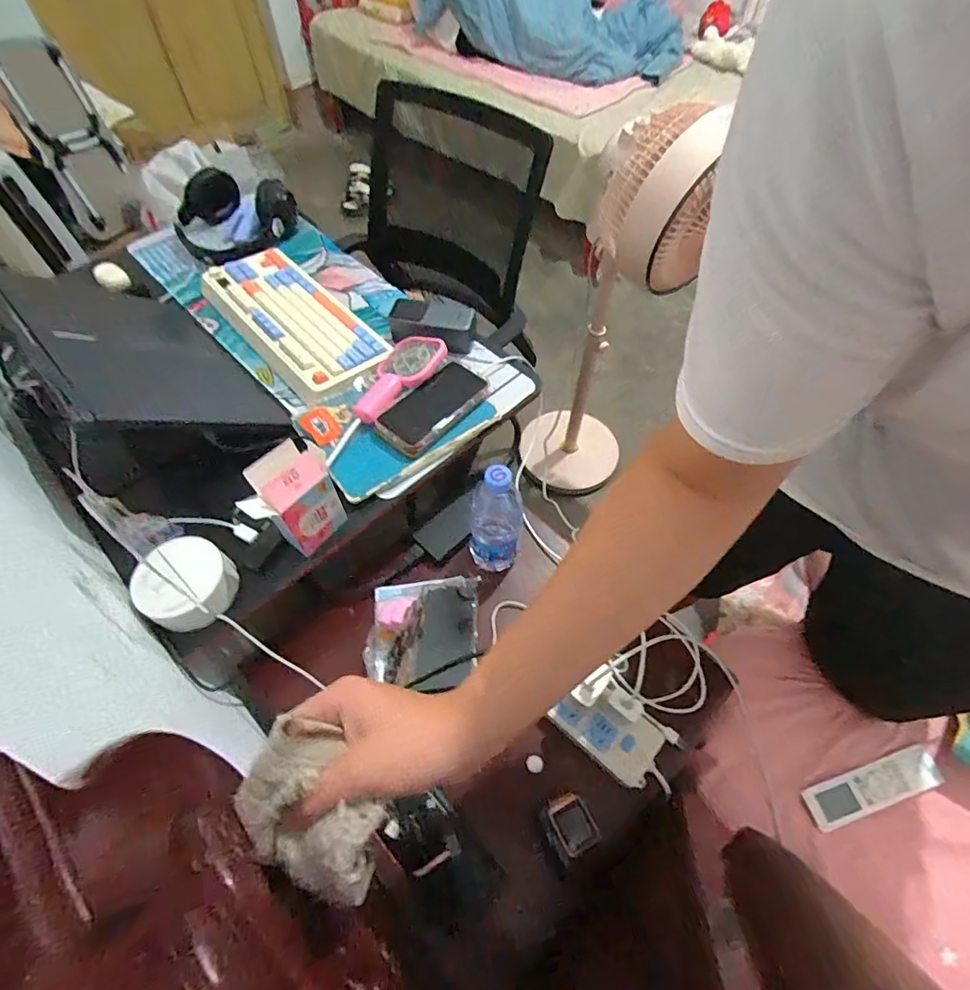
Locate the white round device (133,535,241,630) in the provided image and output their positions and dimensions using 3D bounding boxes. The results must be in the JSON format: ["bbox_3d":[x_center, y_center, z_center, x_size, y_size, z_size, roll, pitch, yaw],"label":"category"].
[{"bbox_3d":[-0.328,0.098,0.551,0.091,0.051,0.096,22,62,13],"label":"white round device"}]

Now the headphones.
[{"bbox_3d":[-0.442,-0.496,0.874,0.209,0.071,0.187,-17,61,-10],"label":"headphones"}]

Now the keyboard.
[{"bbox_3d":[-0.301,-0.281,0.783,0.157,0.032,0.337,-39,67,-21],"label":"keyboard"}]

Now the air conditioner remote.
[{"bbox_3d":[0.512,0.385,0.658,0.185,0.014,0.048,-15,60,-9],"label":"air conditioner remote"}]

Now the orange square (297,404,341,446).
[{"bbox_3d":[-0.222,-0.097,0.667,0.042,0.010,0.064,-38,66,-20],"label":"orange square"}]

